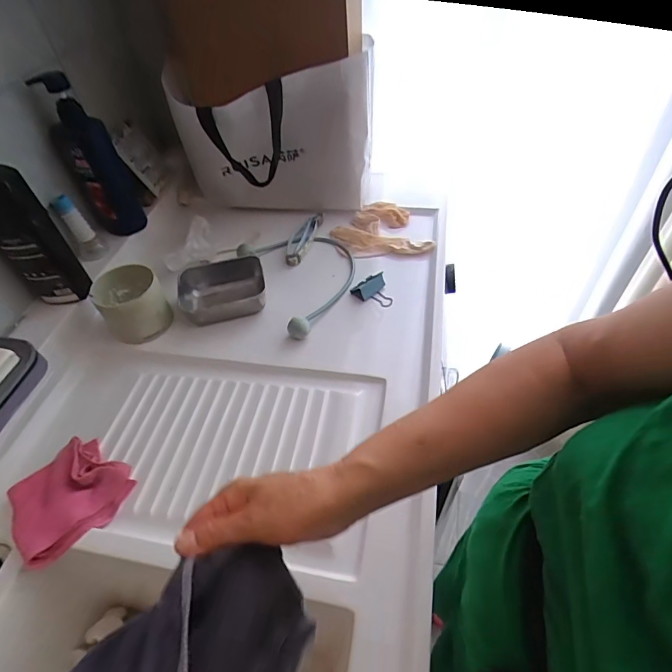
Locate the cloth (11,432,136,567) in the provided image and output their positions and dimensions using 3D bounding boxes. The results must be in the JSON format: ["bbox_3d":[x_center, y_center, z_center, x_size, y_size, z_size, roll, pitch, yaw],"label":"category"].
[{"bbox_3d":[-0.321,0.185,0.512,0.123,0.030,0.122,33,59,28],"label":"cloth"}]

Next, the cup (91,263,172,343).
[{"bbox_3d":[-0.314,-0.051,0.663,0.092,0.080,0.099,-2,49,3],"label":"cup"}]

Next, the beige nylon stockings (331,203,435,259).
[{"bbox_3d":[0.081,-0.201,0.801,0.172,0.028,0.135,-4,49,1],"label":"beige nylon stockings"}]

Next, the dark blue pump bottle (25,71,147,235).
[{"bbox_3d":[-0.405,-0.292,0.708,0.085,0.247,0.069,-23,51,-15],"label":"dark blue pump bottle"}]

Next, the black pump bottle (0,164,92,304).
[{"bbox_3d":[-0.432,-0.142,0.590,0.081,0.224,0.062,-38,56,-25],"label":"black pump bottle"}]

